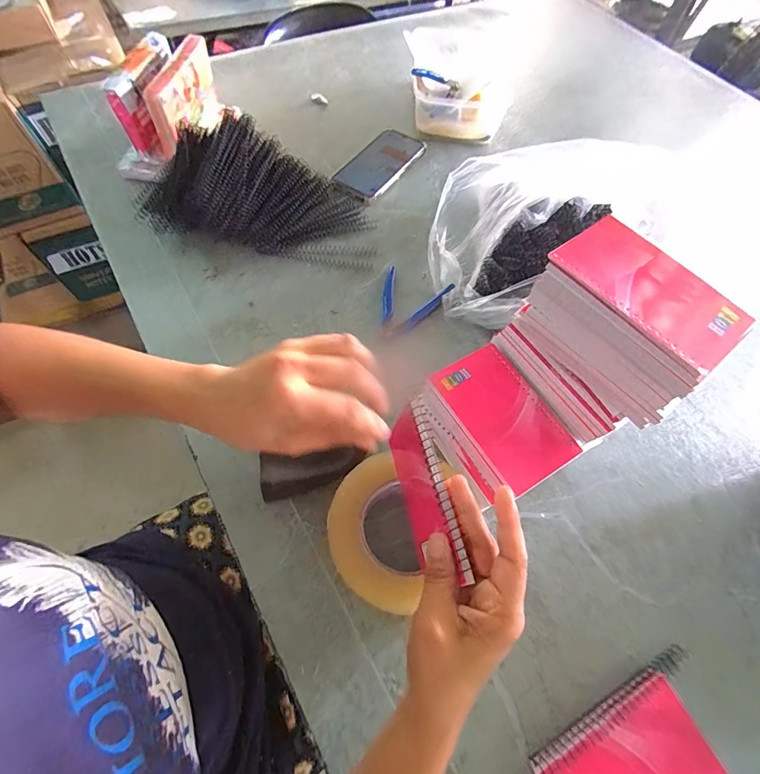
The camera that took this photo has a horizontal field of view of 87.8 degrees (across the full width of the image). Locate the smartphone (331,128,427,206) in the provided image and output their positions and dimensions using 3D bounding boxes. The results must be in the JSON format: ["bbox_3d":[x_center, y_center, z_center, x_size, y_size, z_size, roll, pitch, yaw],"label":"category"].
[{"bbox_3d":[0.001,-0.352,0.620,0.080,0.014,0.174,31,66,12],"label":"smartphone"}]

